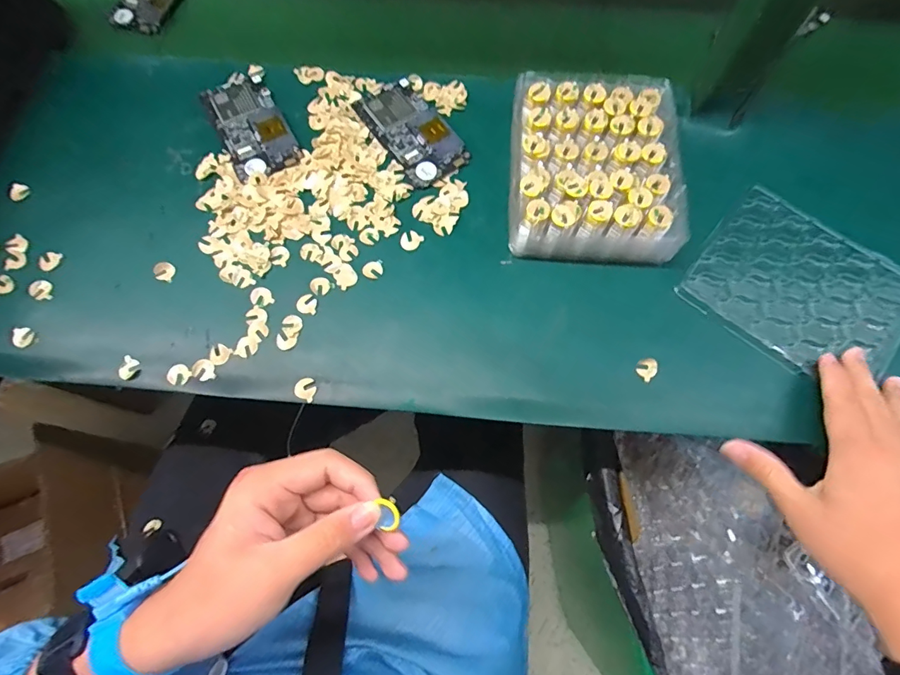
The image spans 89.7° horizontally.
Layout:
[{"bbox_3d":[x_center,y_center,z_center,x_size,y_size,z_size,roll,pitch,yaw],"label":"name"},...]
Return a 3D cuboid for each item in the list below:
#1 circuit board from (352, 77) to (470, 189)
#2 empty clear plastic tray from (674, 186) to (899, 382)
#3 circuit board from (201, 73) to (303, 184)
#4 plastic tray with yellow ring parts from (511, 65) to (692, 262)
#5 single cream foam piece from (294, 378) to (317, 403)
[{"bbox_3d":[-0.037,-0.207,0.453,0.067,0.008,0.118,-34,74,-12],"label":"circuit board"},{"bbox_3d":[0.301,-0.040,0.389,0.164,0.015,0.137,38,80,8],"label":"empty clear plastic tray"},{"bbox_3d":[-0.200,-0.215,0.454,0.063,0.013,0.120,-27,72,-10],"label":"circuit board"},{"bbox_3d":[0.133,-0.162,0.419,0.151,0.053,0.175,5,70,1],"label":"plastic tray with yellow ring parts"},{"bbox_3d":[-0.117,0.042,0.370,0.017,0.004,0.018,0,70,-1],"label":"single cream foam piece"}]

